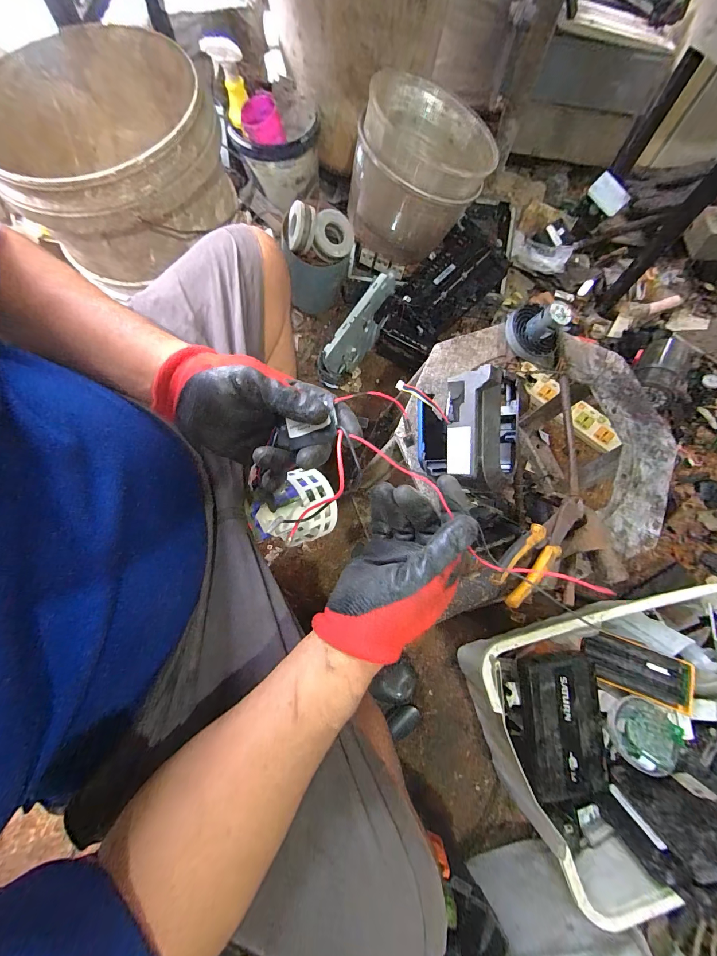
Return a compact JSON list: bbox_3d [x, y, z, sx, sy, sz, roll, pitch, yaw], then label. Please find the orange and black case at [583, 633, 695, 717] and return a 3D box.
[{"bbox_3d":[0.440,0.303,0.551,0.162,0.023,0.074,18,74,4],"label":"orange and black case"}]

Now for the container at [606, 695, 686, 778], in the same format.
[{"bbox_3d":[0.419,0.374,0.509,0.092,0.033,0.080,-38,77,-11],"label":"container"}]

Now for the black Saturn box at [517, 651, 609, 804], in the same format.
[{"bbox_3d":[0.298,0.360,0.509,0.123,0.032,0.185,-1,73,-1],"label":"black Saturn box"}]

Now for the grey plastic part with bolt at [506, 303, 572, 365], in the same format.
[{"bbox_3d":[0.264,-0.223,0.523,0.086,0.074,0.067,40,76,10],"label":"grey plastic part with bolt"}]

